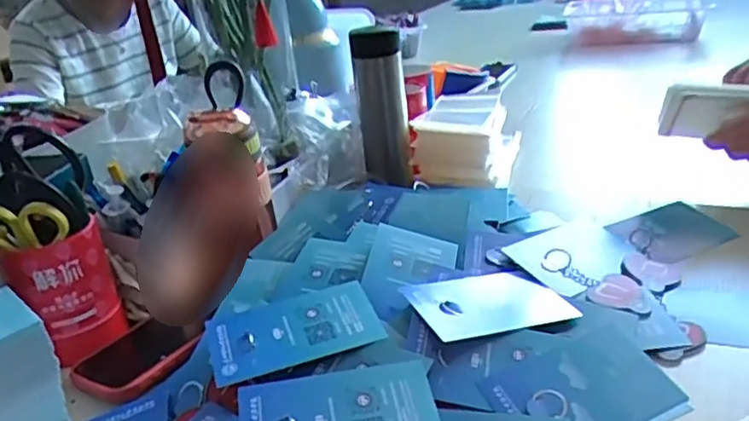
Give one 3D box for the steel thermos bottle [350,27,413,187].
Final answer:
[{"bbox_3d":[0.012,-0.134,0.882,0.065,0.215,0.080,-9,24,-5],"label":"steel thermos bottle"}]

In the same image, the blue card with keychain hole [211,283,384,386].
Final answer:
[{"bbox_3d":[-0.067,0.095,0.529,0.133,0.009,0.092,-13,25,-13],"label":"blue card with keychain hole"}]

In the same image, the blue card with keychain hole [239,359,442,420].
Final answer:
[{"bbox_3d":[-0.023,0.143,0.440,0.134,0.009,0.079,-5,40,-10],"label":"blue card with keychain hole"}]

